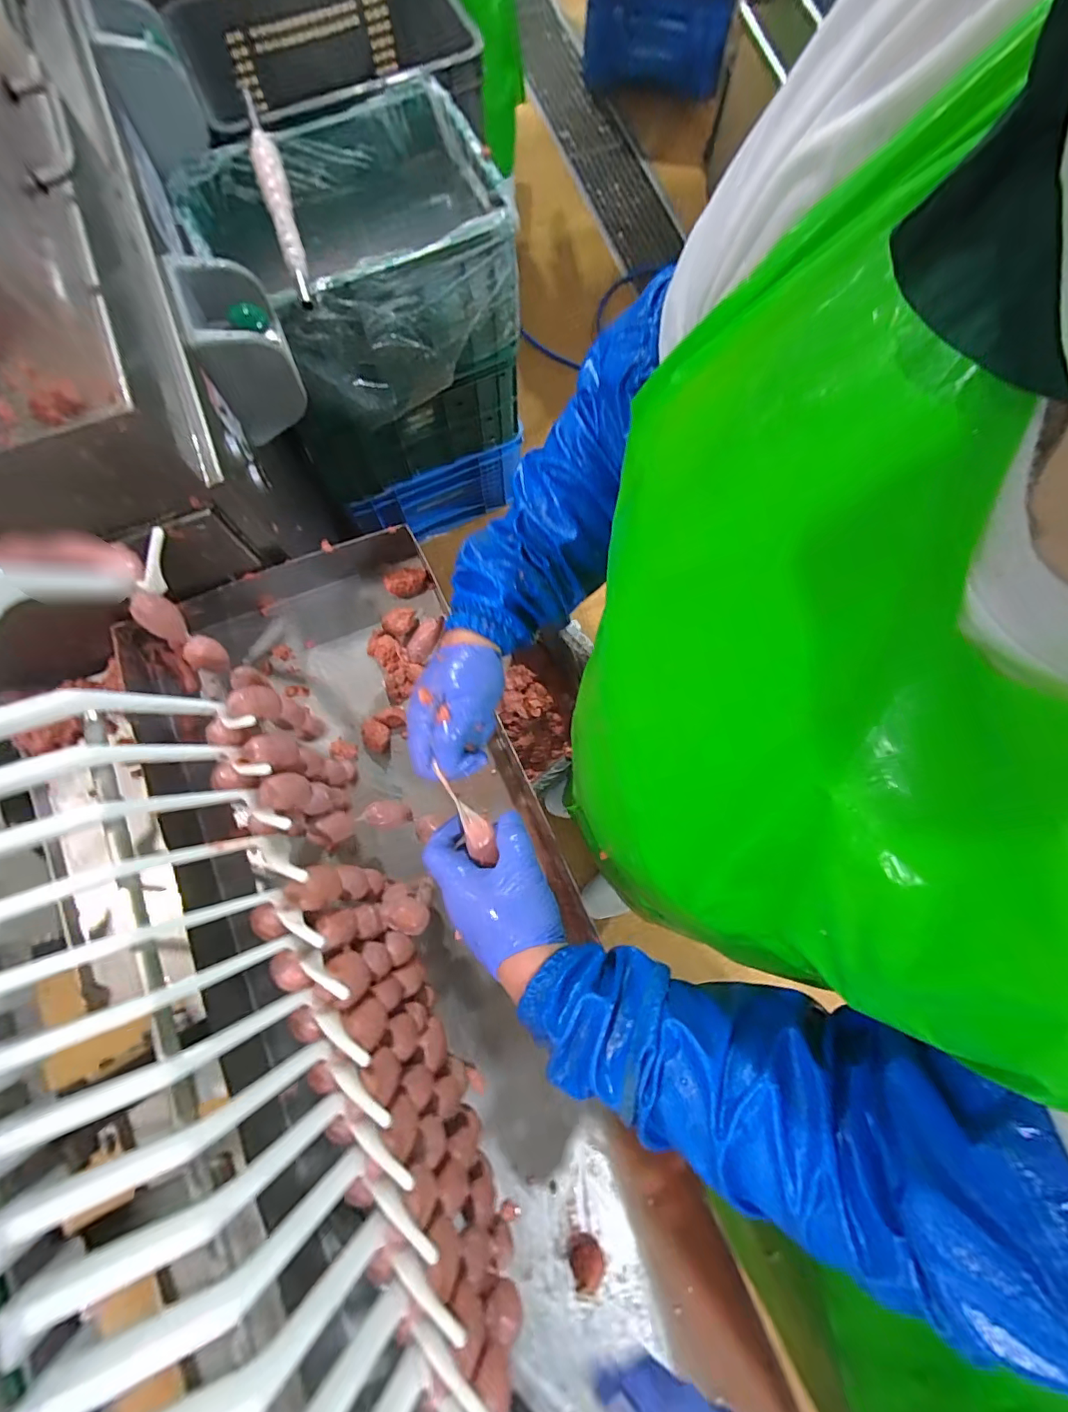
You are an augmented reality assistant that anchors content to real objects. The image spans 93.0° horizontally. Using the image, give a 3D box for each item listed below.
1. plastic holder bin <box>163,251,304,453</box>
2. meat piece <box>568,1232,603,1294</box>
[{"bbox_3d":[-0.384,-0.480,0.680,0.097,0.141,0.162,-18,78,-3],"label":"plastic holder bin"},{"bbox_3d":[0.058,0.617,0.561,0.036,0.030,0.040,-8,77,-1],"label":"meat piece"}]

